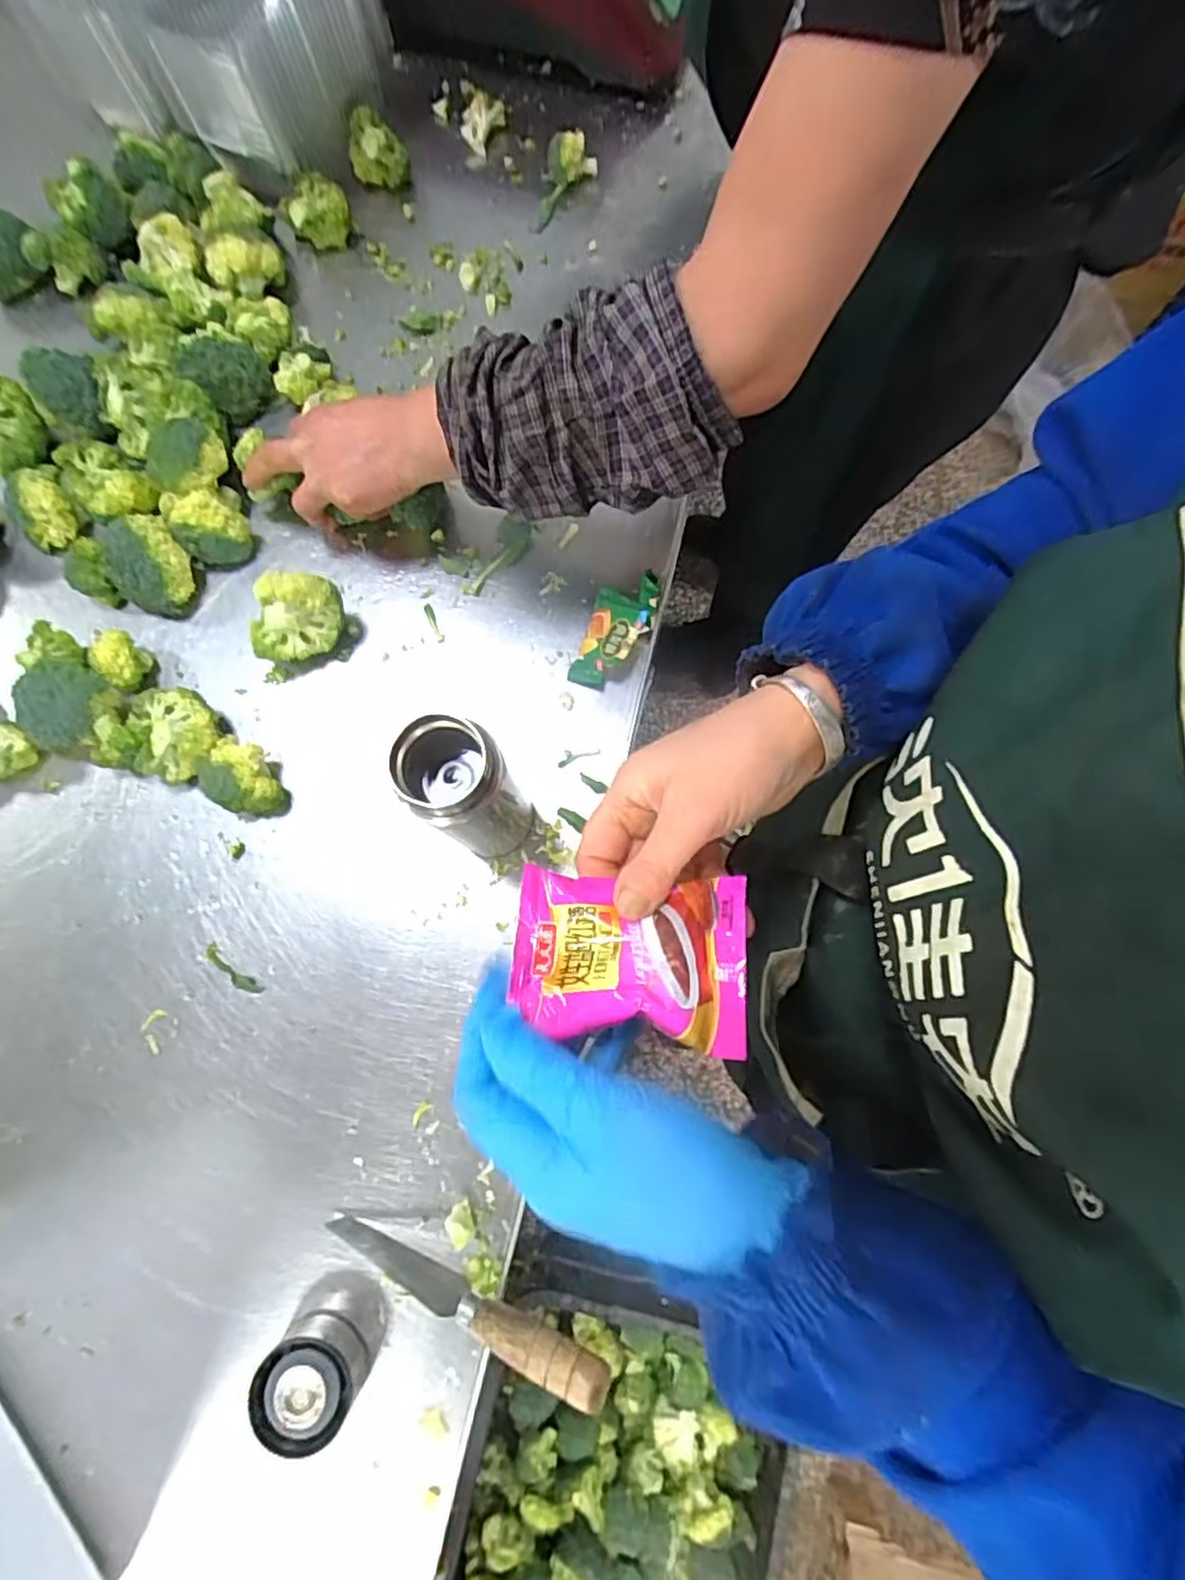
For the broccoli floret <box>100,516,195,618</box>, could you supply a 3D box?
[{"bbox_3d":[-0.353,-0.179,0.540,0.058,0.055,0.063,0,78,0],"label":"broccoli floret"}]

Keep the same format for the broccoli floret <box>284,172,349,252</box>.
[{"bbox_3d":[-0.253,-0.533,0.619,0.060,0.039,0.043,22,79,5],"label":"broccoli floret"}]

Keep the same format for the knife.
[{"bbox_3d":[-0.083,0.314,0.416,0.202,0.024,0.022,11,77,26],"label":"knife"}]

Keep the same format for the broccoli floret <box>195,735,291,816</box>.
[{"bbox_3d":[-0.266,-0.010,0.511,0.061,0.048,0.047,38,80,8],"label":"broccoli floret"}]

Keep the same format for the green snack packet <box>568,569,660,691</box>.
[{"bbox_3d":[0.019,-0.128,0.540,0.051,0.026,0.095,18,78,4],"label":"green snack packet"}]

